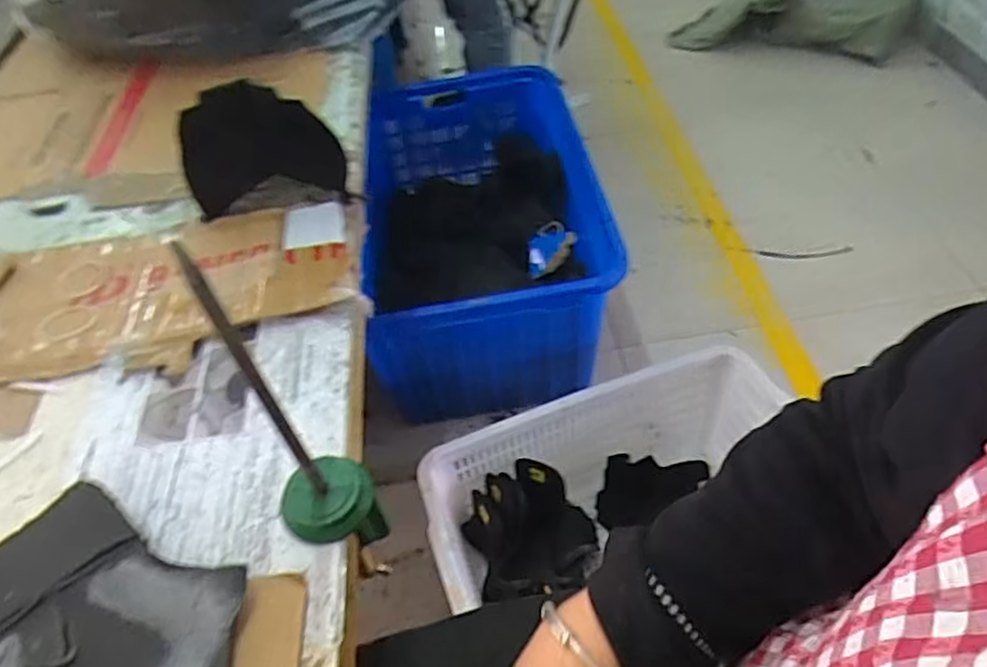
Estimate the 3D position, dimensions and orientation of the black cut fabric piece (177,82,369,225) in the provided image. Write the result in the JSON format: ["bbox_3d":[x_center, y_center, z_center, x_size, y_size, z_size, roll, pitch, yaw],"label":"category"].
[{"bbox_3d":[-0.224,-0.179,0.654,0.162,0.127,0.041,0,48,6],"label":"black cut fabric piece"}]

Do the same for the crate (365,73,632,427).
[{"bbox_3d":[-0.033,-0.208,1.440,0.493,0.338,0.742,-8,49,1],"label":"crate"}]

